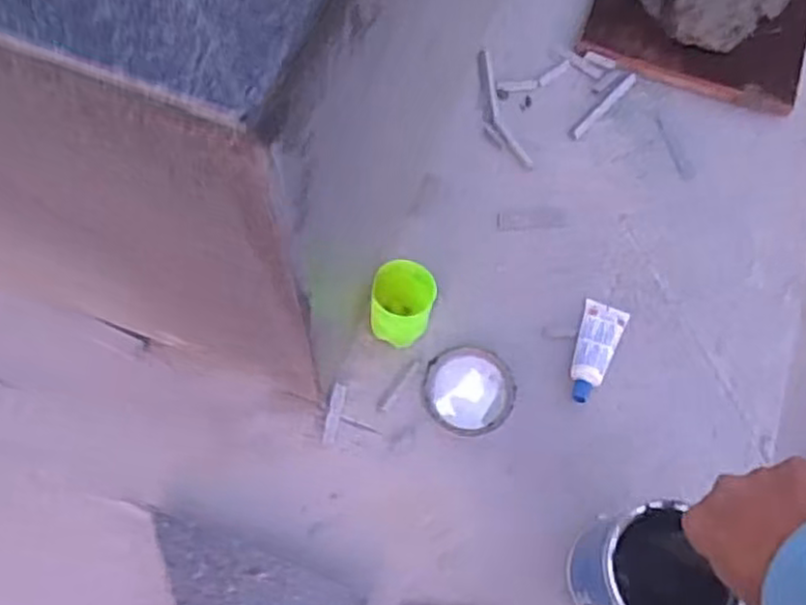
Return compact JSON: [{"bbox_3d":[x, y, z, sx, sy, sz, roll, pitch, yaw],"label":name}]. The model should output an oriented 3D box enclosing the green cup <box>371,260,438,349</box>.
[{"bbox_3d":[-0.001,0.009,0.693,0.056,0.084,0.064,8,67,1],"label":"green cup"}]

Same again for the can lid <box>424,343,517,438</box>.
[{"bbox_3d":[0.064,0.085,0.708,0.086,0.004,0.089,1,67,-2],"label":"can lid"}]

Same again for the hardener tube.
[{"bbox_3d":[0.193,0.047,0.719,0.043,0.023,0.113,18,68,5],"label":"hardener tube"}]

